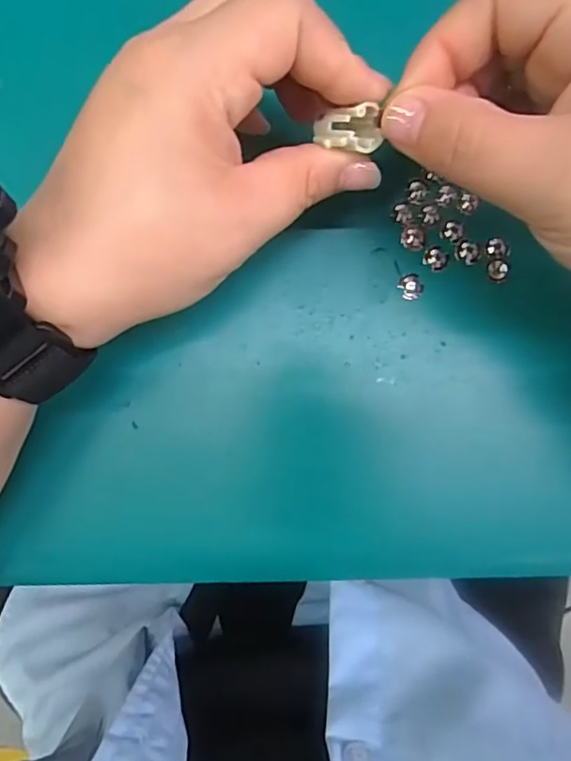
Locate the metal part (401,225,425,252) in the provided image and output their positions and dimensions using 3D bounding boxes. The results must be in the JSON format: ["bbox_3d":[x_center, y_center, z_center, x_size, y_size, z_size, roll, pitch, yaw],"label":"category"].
[{"bbox_3d":[0.053,-0.059,0.230,0.010,0.004,0.010,14,86,0],"label":"metal part"}]

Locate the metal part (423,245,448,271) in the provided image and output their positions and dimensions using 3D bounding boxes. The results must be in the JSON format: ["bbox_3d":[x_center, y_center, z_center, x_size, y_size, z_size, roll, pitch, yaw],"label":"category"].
[{"bbox_3d":[0.062,-0.051,0.230,0.010,0.004,0.009,31,87,1],"label":"metal part"}]

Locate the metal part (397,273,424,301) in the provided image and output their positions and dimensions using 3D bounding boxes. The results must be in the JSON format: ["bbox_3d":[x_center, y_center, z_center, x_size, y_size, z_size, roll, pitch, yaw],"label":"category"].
[{"bbox_3d":[0.052,-0.039,0.229,0.009,0.004,0.010,-28,88,-3],"label":"metal part"}]

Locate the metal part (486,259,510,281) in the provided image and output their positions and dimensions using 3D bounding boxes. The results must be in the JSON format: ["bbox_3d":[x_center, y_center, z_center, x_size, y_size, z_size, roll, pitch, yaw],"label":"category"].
[{"bbox_3d":[0.087,-0.045,0.229,0.008,0.004,0.008,0,87,-1],"label":"metal part"}]

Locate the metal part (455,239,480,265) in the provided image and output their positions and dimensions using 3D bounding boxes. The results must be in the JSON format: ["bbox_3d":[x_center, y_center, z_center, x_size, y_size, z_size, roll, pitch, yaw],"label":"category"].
[{"bbox_3d":[0.075,-0.053,0.230,0.009,0.004,0.009,30,87,1],"label":"metal part"}]

